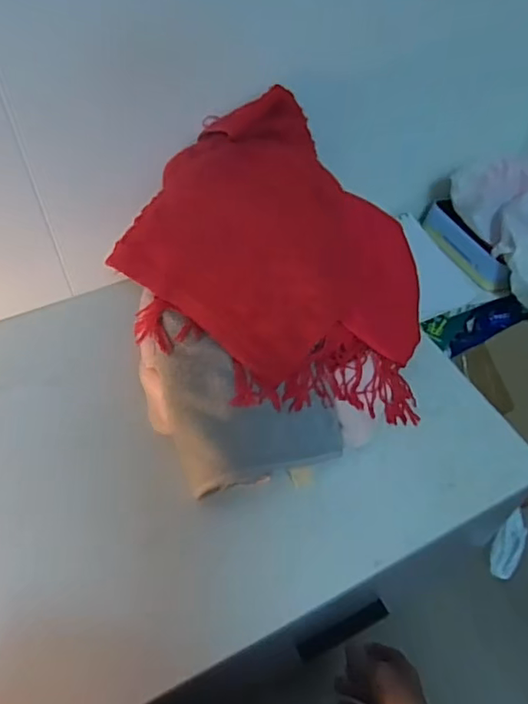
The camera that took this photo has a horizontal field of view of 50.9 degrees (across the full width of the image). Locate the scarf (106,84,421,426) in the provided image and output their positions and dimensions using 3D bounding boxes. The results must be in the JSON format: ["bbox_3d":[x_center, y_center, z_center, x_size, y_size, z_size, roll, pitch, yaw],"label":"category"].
[{"bbox_3d":[0.033,-0.084,0.640,0.330,0.217,0.283,32,58,22],"label":"scarf"}]

